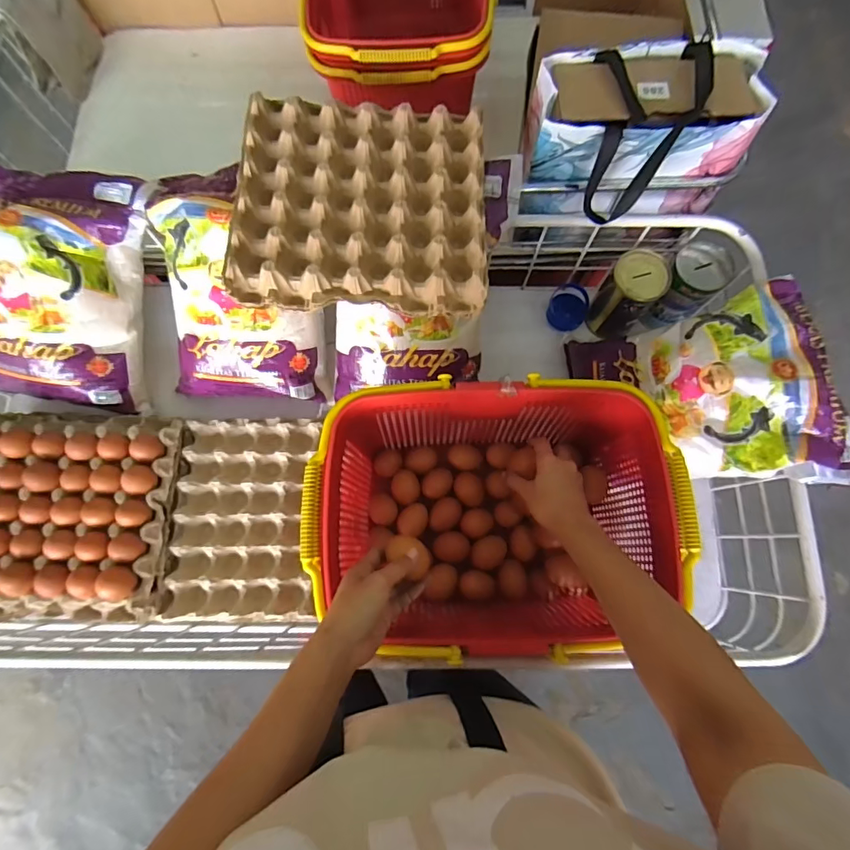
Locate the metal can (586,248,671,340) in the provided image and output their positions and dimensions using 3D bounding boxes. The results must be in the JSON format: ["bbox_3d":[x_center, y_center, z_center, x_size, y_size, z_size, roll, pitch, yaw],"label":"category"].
[{"bbox_3d":[0.327,-0.207,0.747,0.081,0.139,0.079,0,76,-1],"label":"metal can"}]

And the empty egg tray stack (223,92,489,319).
[{"bbox_3d":[-0.078,-0.291,0.591,0.305,0.051,0.301,1,76,0],"label":"empty egg tray stack"}]

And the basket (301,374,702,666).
[{"bbox_3d":[0.079,0.124,0.594,0.419,0.200,0.318,3,76,0],"label":"basket"}]

